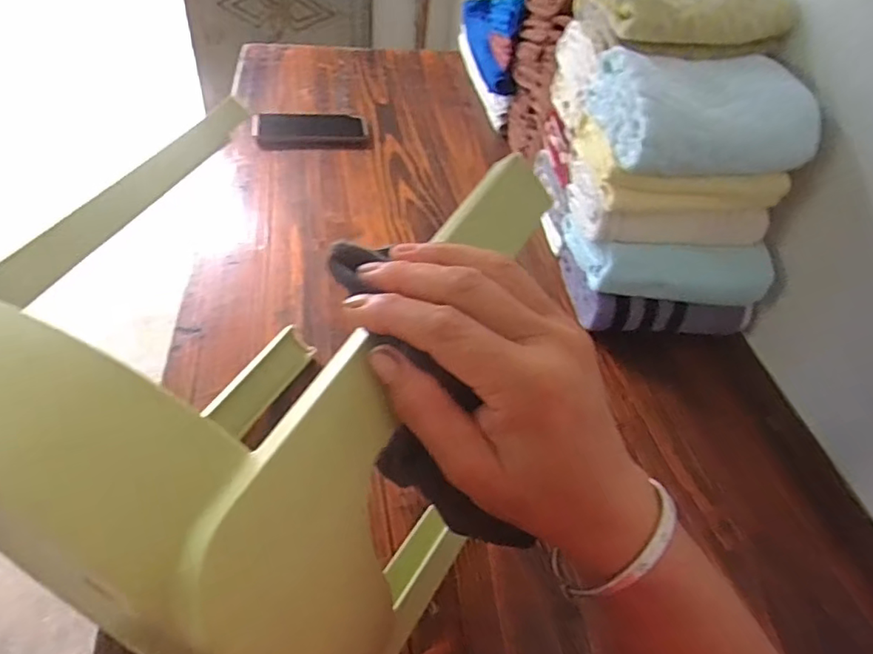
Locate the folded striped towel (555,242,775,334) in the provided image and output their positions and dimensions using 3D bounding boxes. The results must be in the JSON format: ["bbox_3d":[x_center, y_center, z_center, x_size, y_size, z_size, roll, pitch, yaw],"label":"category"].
[{"bbox_3d":[0.240,-0.049,0.651,0.178,0.060,0.124,-1,45,-8],"label":"folded striped towel"}]

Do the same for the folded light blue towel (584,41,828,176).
[{"bbox_3d":[0.241,-0.206,0.531,0.161,0.066,0.139,-3,45,-10],"label":"folded light blue towel"}]

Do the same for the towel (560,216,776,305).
[{"bbox_3d":[0.242,-0.083,0.616,0.184,0.061,0.113,3,44,-4],"label":"towel"}]

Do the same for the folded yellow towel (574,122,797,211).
[{"bbox_3d":[0.230,-0.167,0.572,0.172,0.044,0.143,-5,45,-12],"label":"folded yellow towel"}]

